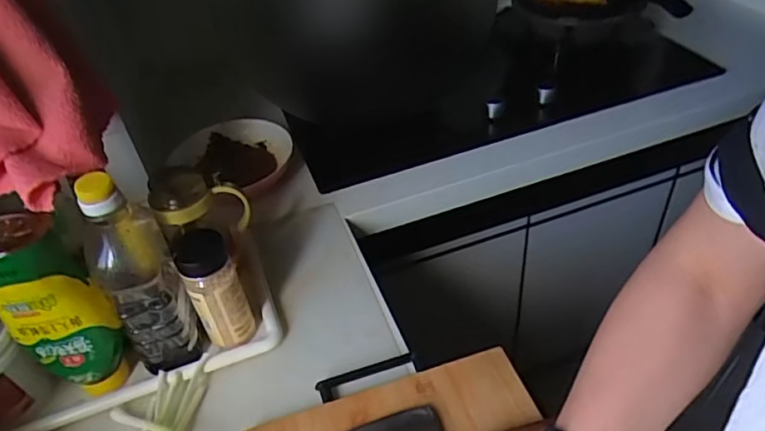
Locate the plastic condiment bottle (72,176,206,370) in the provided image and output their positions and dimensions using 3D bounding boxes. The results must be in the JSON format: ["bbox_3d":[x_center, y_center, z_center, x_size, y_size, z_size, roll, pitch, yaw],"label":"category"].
[{"bbox_3d":[-0.260,0.069,0.618,0.076,0.257,0.064,-27,44,-22],"label":"plastic condiment bottle"}]

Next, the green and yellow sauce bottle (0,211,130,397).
[{"bbox_3d":[-0.336,0.105,0.598,0.084,0.239,0.069,-36,48,-29],"label":"green and yellow sauce bottle"}]

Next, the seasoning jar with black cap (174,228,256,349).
[{"bbox_3d":[-0.191,0.087,0.662,0.058,0.161,0.047,-24,43,-18],"label":"seasoning jar with black cap"}]

